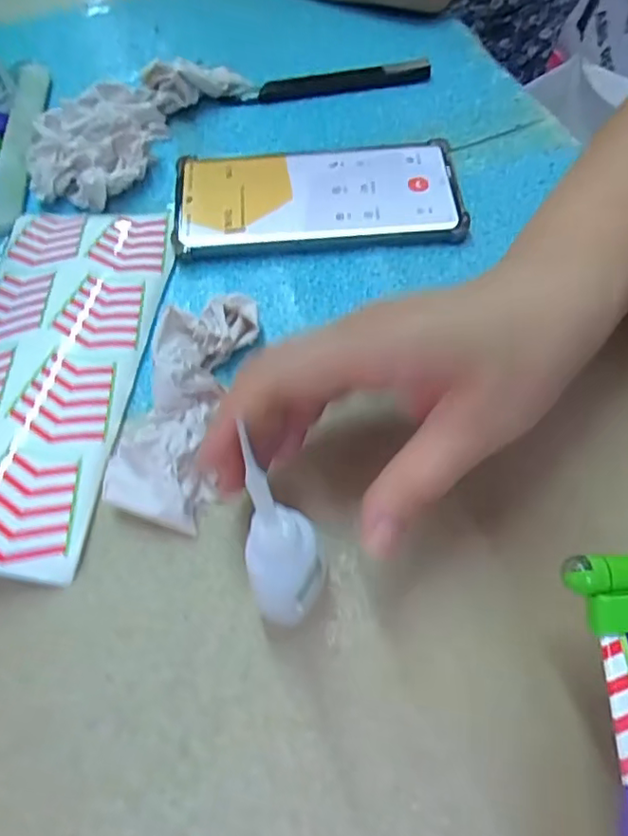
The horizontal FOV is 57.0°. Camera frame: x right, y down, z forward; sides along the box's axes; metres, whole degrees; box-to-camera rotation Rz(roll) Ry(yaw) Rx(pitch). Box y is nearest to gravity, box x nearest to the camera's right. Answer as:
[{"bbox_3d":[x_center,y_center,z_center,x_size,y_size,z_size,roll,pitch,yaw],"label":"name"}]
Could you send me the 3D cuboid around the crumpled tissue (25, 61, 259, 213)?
[{"bbox_3d":[-0.125,-0.202,0.385,0.084,0.025,0.160,29,65,20],"label":"crumpled tissue"}]

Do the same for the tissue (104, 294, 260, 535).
[{"bbox_3d":[-0.061,-0.011,0.268,0.047,0.019,0.116,6,59,8],"label":"tissue"}]

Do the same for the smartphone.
[{"bbox_3d":[0.001,-0.133,0.343,0.163,0.012,0.077,-5,58,1],"label":"smartphone"}]

